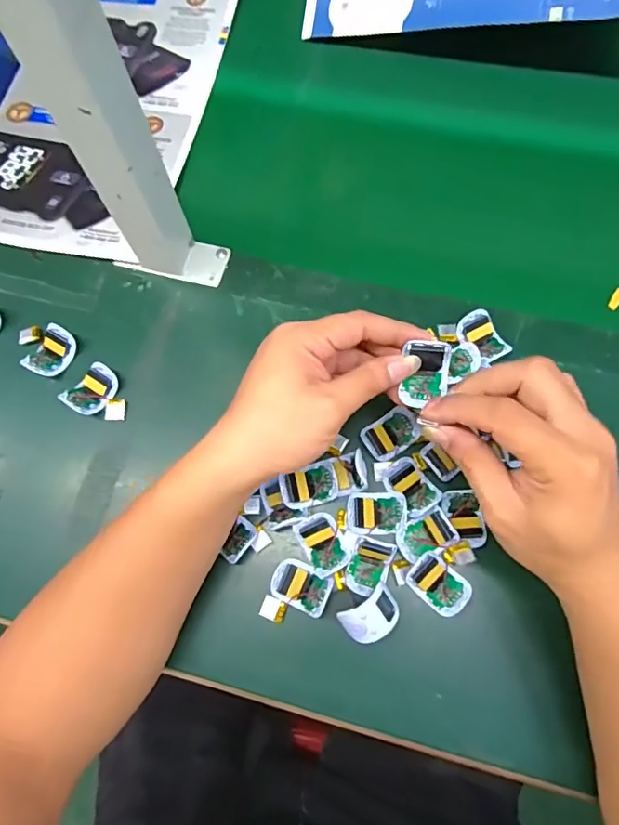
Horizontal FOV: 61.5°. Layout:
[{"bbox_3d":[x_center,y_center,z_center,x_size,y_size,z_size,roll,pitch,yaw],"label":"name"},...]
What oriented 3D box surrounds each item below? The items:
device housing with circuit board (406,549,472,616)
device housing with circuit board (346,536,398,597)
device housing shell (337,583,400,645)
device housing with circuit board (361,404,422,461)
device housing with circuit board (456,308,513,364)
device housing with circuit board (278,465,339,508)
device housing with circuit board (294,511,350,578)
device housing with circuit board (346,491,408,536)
[{"bbox_3d":[0.091,0.122,0.370,0.043,0.020,0.030,41,78,13],"label":"device housing with circuit board"},{"bbox_3d":[0.043,0.109,0.365,0.029,0.018,0.038,17,74,7],"label":"device housing with circuit board"},{"bbox_3d":[0.044,0.142,0.356,0.040,0.017,0.029,-31,74,-8],"label":"device housing shell"},{"bbox_3d":[0.063,0.015,0.402,0.048,0.005,0.031,-38,75,-10],"label":"device housing with circuit board"},{"bbox_3d":[0.139,-0.060,0.417,0.030,0.008,0.043,-37,90,3],"label":"device housing with circuit board"},{"bbox_3d":[-0.001,0.055,0.385,0.042,0.017,0.026,-14,72,-3],"label":"device housing with circuit board"},{"bbox_3d":[0.010,0.095,0.375,0.030,0.013,0.043,-25,73,-6],"label":"device housing with circuit board"},{"bbox_3d":[0.049,0.073,0.379,0.043,0.012,0.031,-3,72,1],"label":"device housing with circuit board"}]

